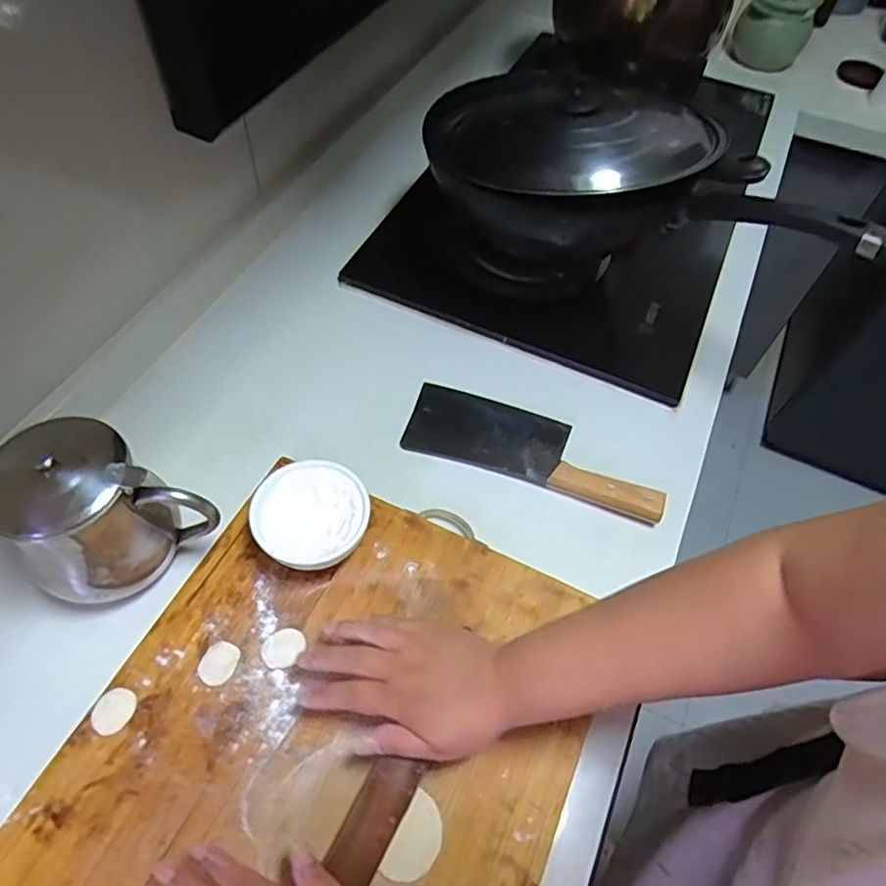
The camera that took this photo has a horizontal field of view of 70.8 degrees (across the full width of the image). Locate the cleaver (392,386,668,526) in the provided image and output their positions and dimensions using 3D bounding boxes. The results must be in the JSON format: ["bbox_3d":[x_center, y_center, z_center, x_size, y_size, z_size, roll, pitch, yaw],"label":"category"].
[{"bbox_3d":[0.096,-0.001,0.651,0.267,0.031,0.090,18,55,8],"label":"cleaver"}]

